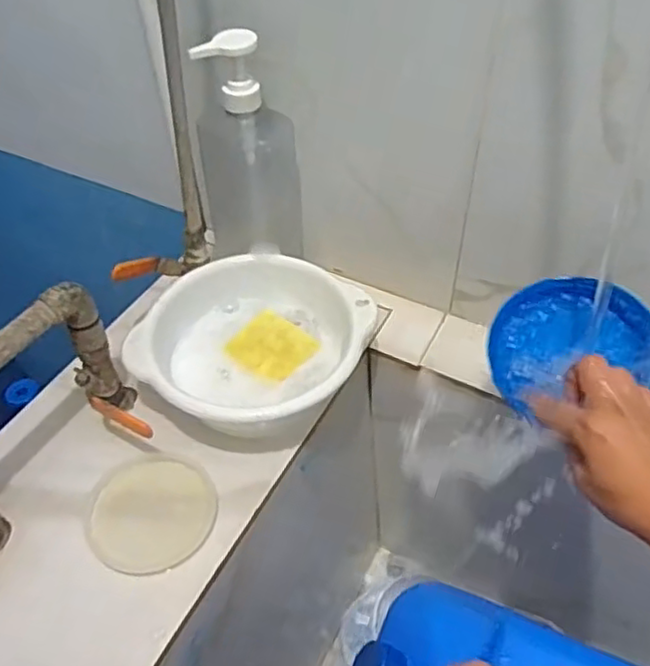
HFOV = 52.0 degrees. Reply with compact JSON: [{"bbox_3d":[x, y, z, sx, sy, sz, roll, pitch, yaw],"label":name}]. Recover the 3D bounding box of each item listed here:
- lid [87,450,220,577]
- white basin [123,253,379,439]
[{"bbox_3d":[-0.150,0.152,0.574,0.108,0.007,0.104,-1,47,1],"label":"lid"},{"bbox_3d":[-0.064,0.019,0.642,0.191,0.084,0.191,-1,47,1],"label":"white basin"}]

